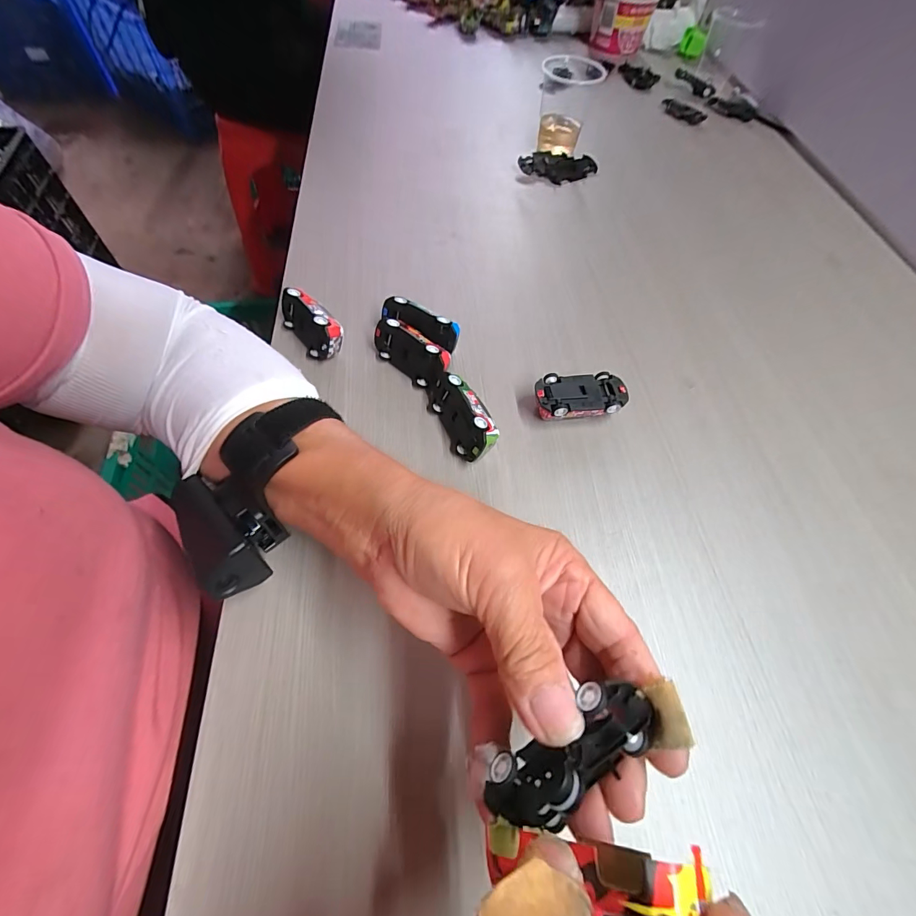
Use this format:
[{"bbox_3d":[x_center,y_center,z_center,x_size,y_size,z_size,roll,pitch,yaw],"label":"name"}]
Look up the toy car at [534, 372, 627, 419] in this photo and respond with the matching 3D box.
[{"bbox_3d":[0.086,-0.041,0.300,0.065,0.021,0.031,-5,60,-6],"label":"toy car"}]

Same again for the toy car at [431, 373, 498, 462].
[{"bbox_3d":[0.004,-0.029,0.283,0.020,0.033,0.064,-3,54,-39],"label":"toy car"}]

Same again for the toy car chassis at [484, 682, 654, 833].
[{"bbox_3d":[0.037,0.101,0.140,0.061,0.020,0.024,-36,67,-1],"label":"toy car chassis"}]

